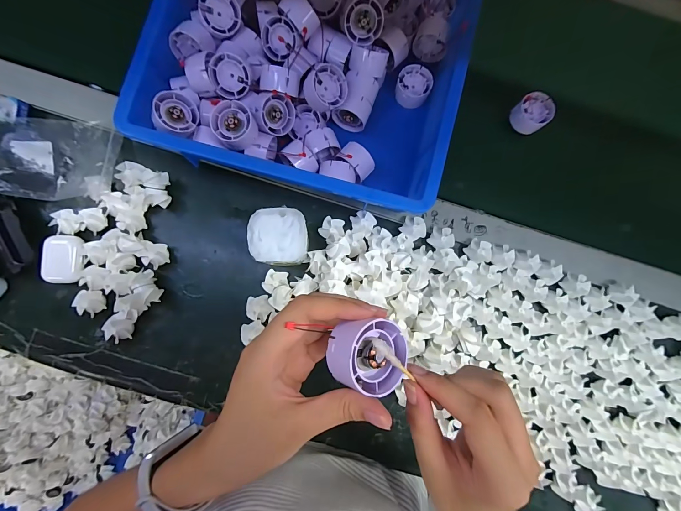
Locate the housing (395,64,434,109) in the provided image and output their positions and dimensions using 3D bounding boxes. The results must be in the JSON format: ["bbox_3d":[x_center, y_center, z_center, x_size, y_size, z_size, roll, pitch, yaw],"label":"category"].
[{"bbox_3d":[0.100,-0.231,0.412,0.046,0.020,0.047,0,84,-3],"label":"housing"}]

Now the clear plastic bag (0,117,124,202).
[{"bbox_3d":[-0.362,-0.125,0.383,0.144,0.034,0.107,-1,84,-3],"label":"clear plastic bag"}]

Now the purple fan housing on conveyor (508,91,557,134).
[{"bbox_3d":[0.266,-0.197,0.417,0.046,0.028,0.046,0,84,-3],"label":"purple fan housing on conveyor"}]

